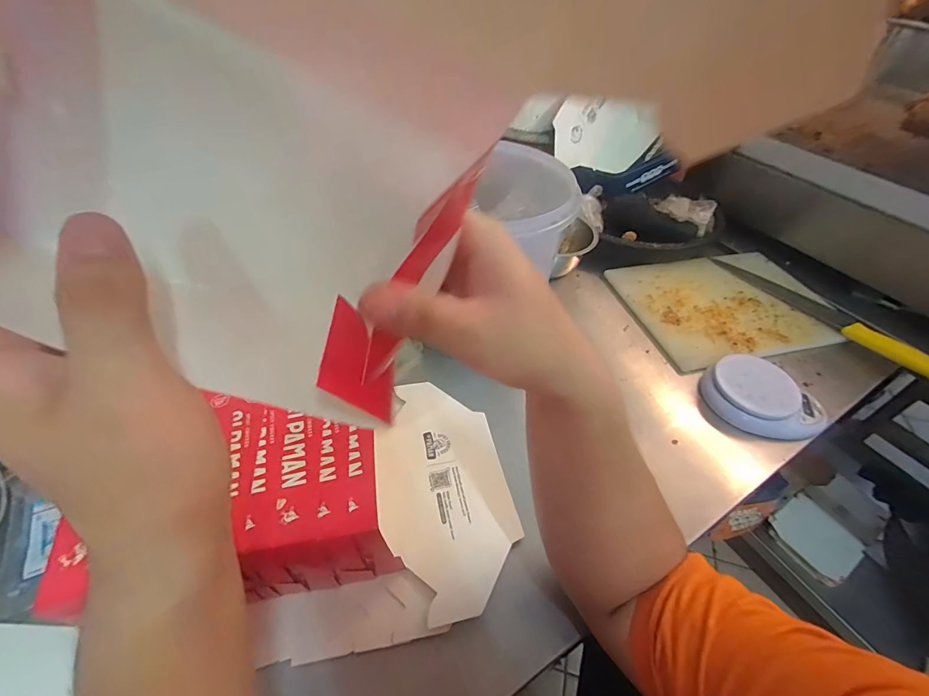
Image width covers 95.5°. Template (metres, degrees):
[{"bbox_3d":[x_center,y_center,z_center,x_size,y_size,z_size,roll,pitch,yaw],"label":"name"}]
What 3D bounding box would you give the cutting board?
[{"bbox_3d":[0.446,-0.079,0.722,0.326,0.018,0.239,-10,50,-9],"label":"cutting board"}]

